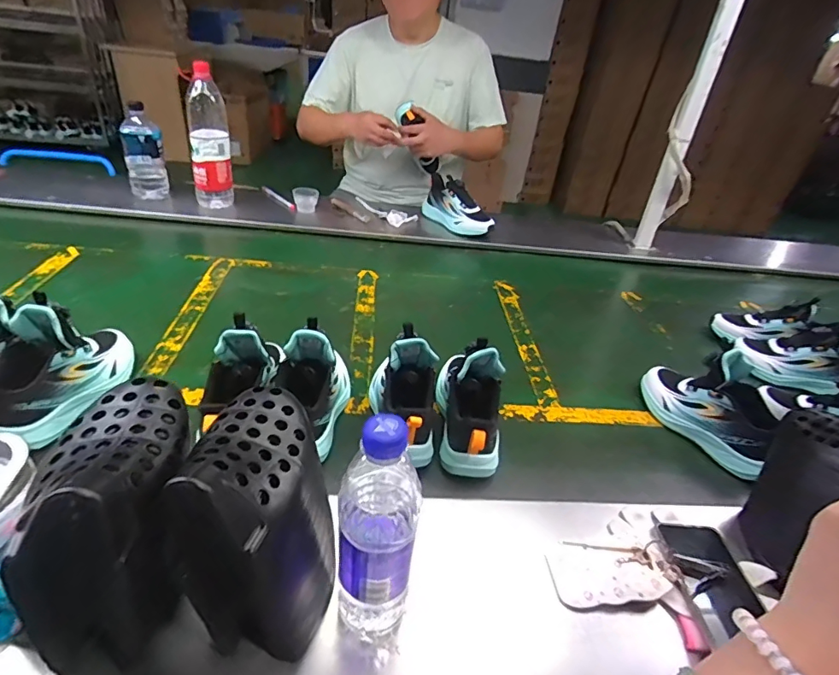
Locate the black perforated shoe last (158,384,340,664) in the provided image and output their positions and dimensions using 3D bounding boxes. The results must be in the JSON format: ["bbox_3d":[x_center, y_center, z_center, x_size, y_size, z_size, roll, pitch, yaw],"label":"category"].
[{"bbox_3d":[-0.124,0.145,0.412,0.097,0.186,0.151,6,33,-1],"label":"black perforated shoe last"}]

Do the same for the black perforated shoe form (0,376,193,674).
[{"bbox_3d":[-0.231,0.142,0.383,0.110,0.209,0.146,1,34,-9],"label":"black perforated shoe form"}]

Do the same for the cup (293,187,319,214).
[{"bbox_3d":[-0.293,-0.361,1.266,0.056,0.049,0.060,5,33,-3],"label":"cup"}]

